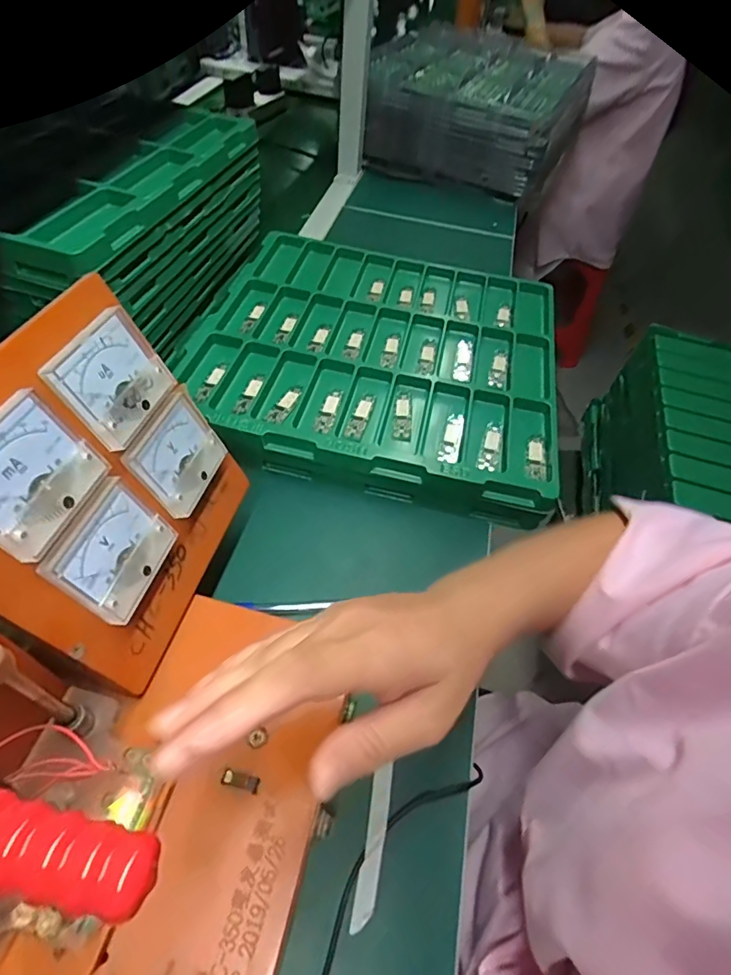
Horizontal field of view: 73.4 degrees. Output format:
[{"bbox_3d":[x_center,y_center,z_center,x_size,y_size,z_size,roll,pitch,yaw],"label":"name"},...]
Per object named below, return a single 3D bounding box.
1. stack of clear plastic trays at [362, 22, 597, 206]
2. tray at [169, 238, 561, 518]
[{"bbox_3d":[0.230,-0.800,1.016,0.403,0.134,0.520,21,54,10],"label":"stack of clear plastic trays"},{"bbox_3d":[0.018,-0.164,0.574,0.399,0.042,0.381,12,53,3],"label":"tray"}]

